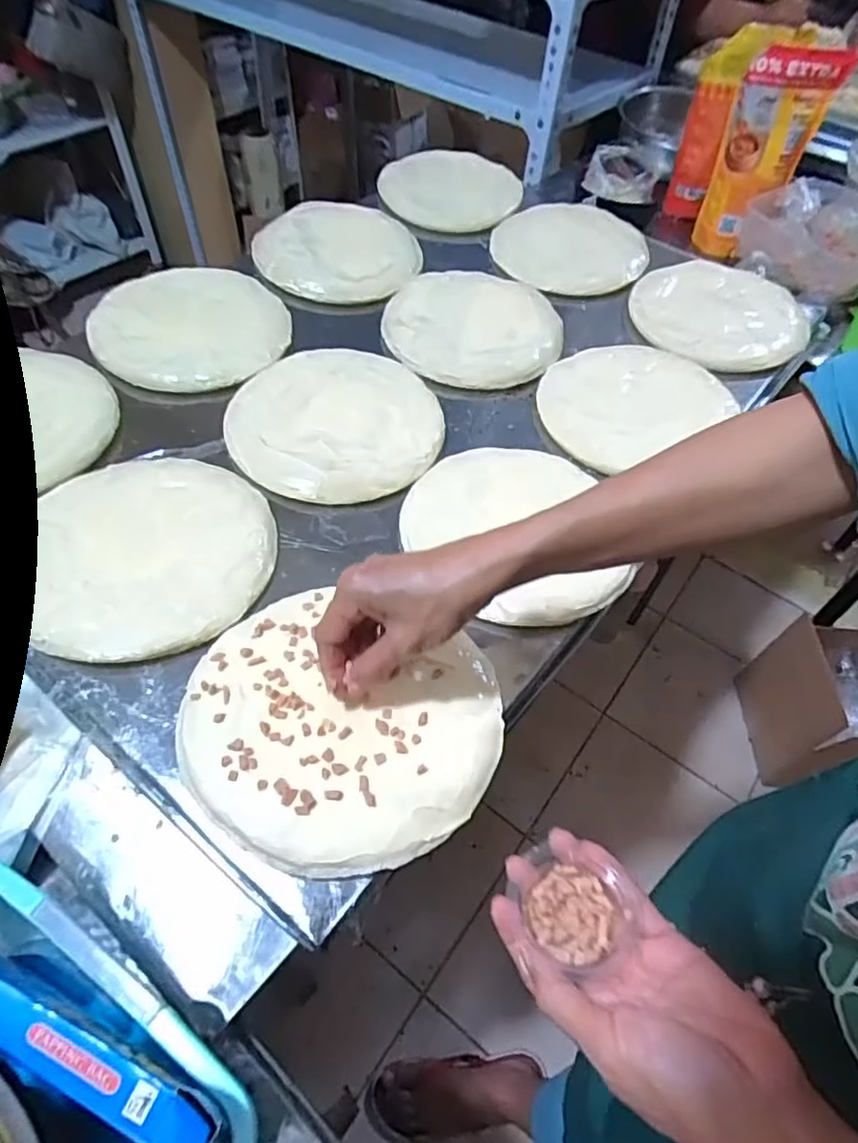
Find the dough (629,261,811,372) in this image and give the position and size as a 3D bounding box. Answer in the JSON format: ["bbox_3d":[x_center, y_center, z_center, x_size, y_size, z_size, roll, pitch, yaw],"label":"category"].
[{"bbox_3d":[0.340,-0.307,0.740,0.195,0.015,0.192,26,56,15],"label":"dough"}]

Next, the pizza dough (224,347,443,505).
[{"bbox_3d":[-0.087,-0.150,0.613,0.192,0.015,0.211,2,54,-3],"label":"pizza dough"}]

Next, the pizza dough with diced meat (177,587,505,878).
[{"bbox_3d":[-0.059,0.100,0.417,0.201,0.016,0.179,16,54,8],"label":"pizza dough with diced meat"}]

